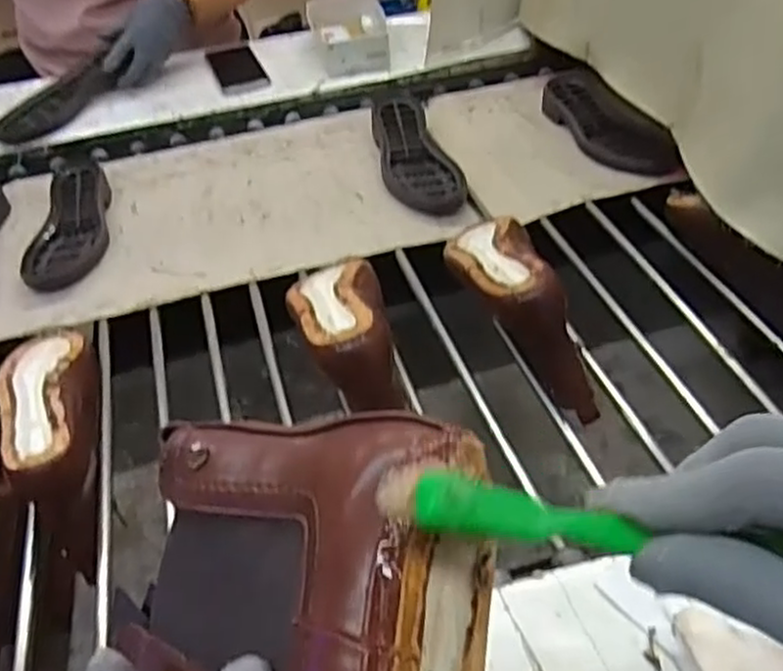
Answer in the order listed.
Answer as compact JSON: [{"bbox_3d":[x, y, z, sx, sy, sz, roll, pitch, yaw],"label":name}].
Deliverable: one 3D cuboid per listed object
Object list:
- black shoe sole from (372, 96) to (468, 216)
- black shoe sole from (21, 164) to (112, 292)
[{"bbox_3d":[0.029,-0.260,1.007,0.093,0.031,0.291,-9,42,-4],"label":"black shoe sole"},{"bbox_3d":[-0.400,-0.144,0.925,0.088,0.033,0.214,-7,42,-2],"label":"black shoe sole"}]

